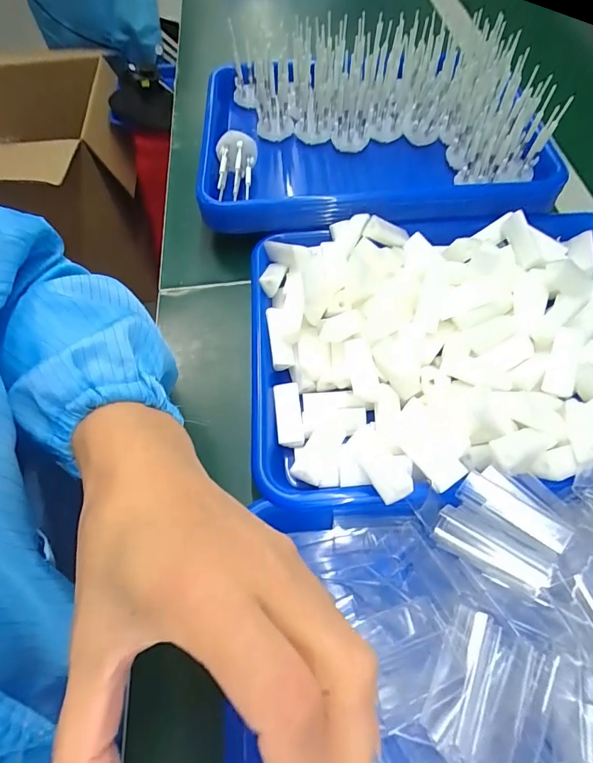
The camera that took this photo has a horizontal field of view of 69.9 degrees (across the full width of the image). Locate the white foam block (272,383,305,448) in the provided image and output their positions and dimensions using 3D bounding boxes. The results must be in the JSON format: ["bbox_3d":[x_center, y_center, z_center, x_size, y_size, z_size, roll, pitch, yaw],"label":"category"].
[{"bbox_3d":[-0.006,0.024,0.302,0.018,0.006,0.046,-6,60,-2],"label":"white foam block"}]

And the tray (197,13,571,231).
[{"bbox_3d":[0.067,-0.253,0.428,0.326,0.089,0.239,-3,60,0],"label":"tray"}]

